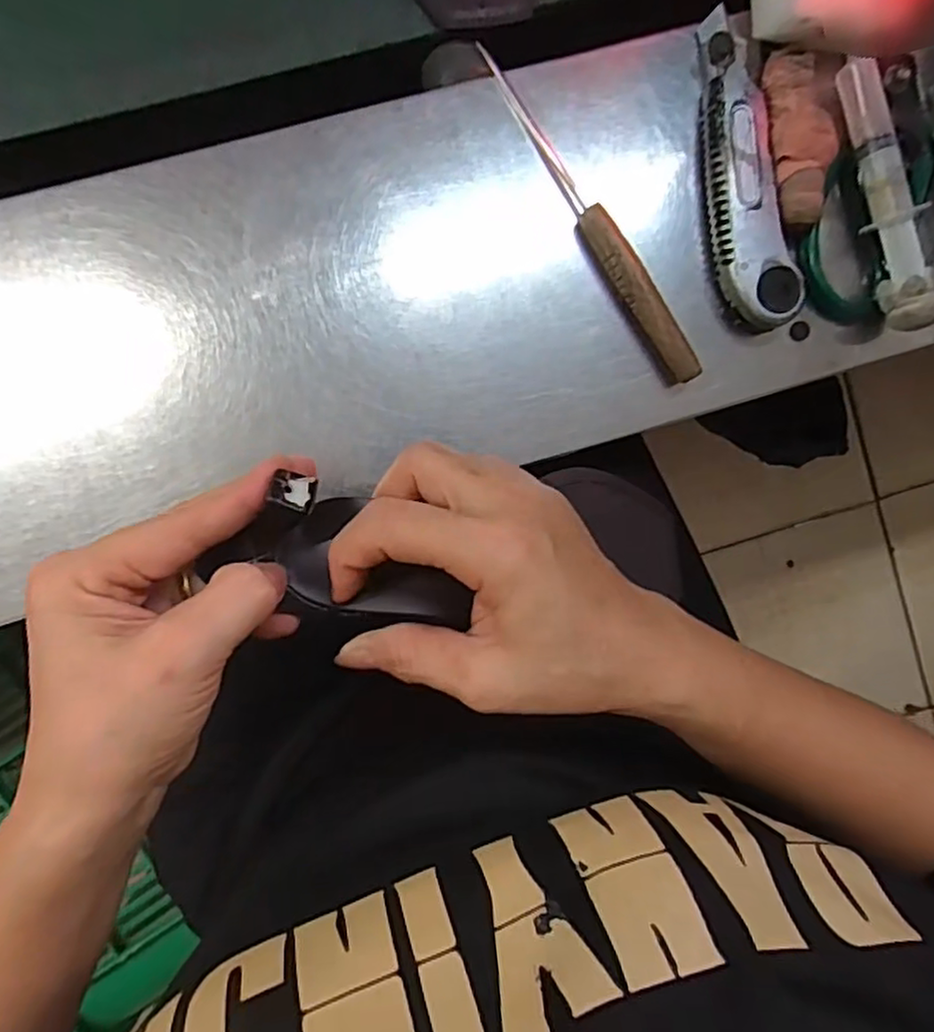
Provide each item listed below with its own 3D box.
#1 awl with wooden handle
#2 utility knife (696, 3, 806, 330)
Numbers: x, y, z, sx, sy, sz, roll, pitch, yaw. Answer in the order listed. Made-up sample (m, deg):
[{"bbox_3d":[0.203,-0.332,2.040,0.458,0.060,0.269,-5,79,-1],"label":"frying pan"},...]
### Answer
[{"bbox_3d":[0.063,-0.153,0.349,0.015,0.017,0.194,-32,94,-3],"label":"awl with wooden handle"},{"bbox_3d":[0.139,-0.179,0.350,0.036,0.020,0.163,-13,93,-4],"label":"utility knife"}]

